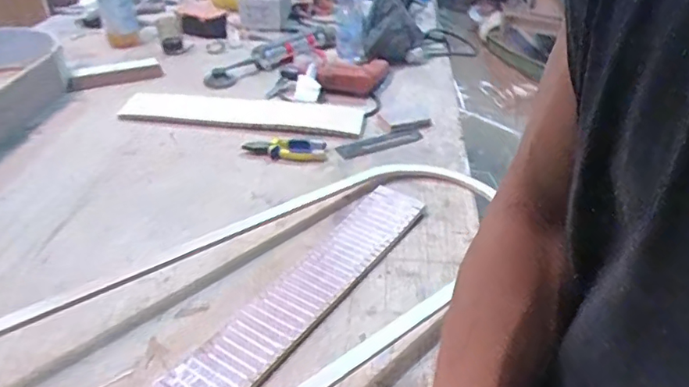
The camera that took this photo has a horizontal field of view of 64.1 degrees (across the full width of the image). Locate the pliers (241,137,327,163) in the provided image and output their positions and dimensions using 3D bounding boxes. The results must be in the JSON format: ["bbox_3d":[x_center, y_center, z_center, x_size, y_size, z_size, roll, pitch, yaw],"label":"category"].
[{"bbox_3d":[-0.114,-0.083,1.049,0.158,0.024,0.061,1,37,-1],"label":"pliers"}]

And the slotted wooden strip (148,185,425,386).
[{"bbox_3d":[-0.049,0.124,0.746,0.089,0.027,0.496,24,42,27],"label":"slotted wooden strip"}]

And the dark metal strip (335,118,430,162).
[{"bbox_3d":[0.085,-0.112,1.104,0.230,0.010,0.060,-19,42,-26],"label":"dark metal strip"}]

